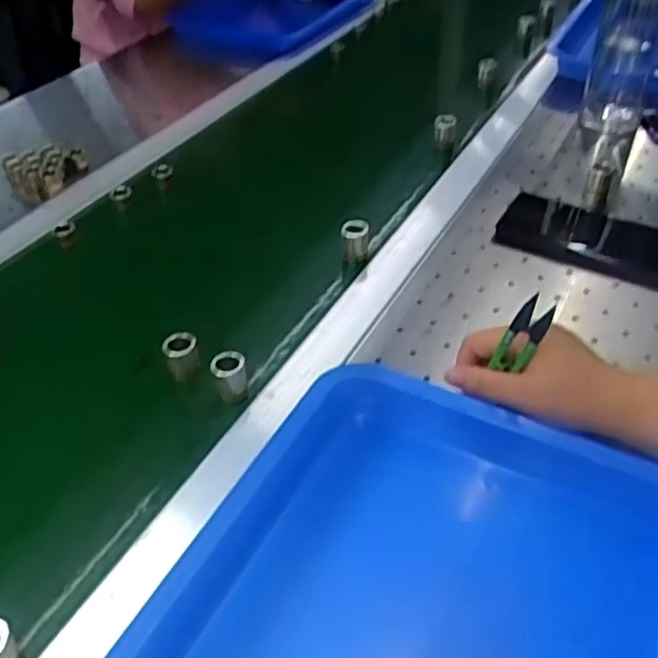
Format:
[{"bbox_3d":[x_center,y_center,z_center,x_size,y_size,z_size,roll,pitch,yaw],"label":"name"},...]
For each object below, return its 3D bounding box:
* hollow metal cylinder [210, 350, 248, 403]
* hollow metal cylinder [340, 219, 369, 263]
[{"bbox_3d":[-0.070,0.034,0.498,0.023,0.030,0.020,-13,42,-12],"label":"hollow metal cylinder"},{"bbox_3d":[0.023,-0.079,0.623,0.024,0.029,0.025,0,41,3],"label":"hollow metal cylinder"}]

